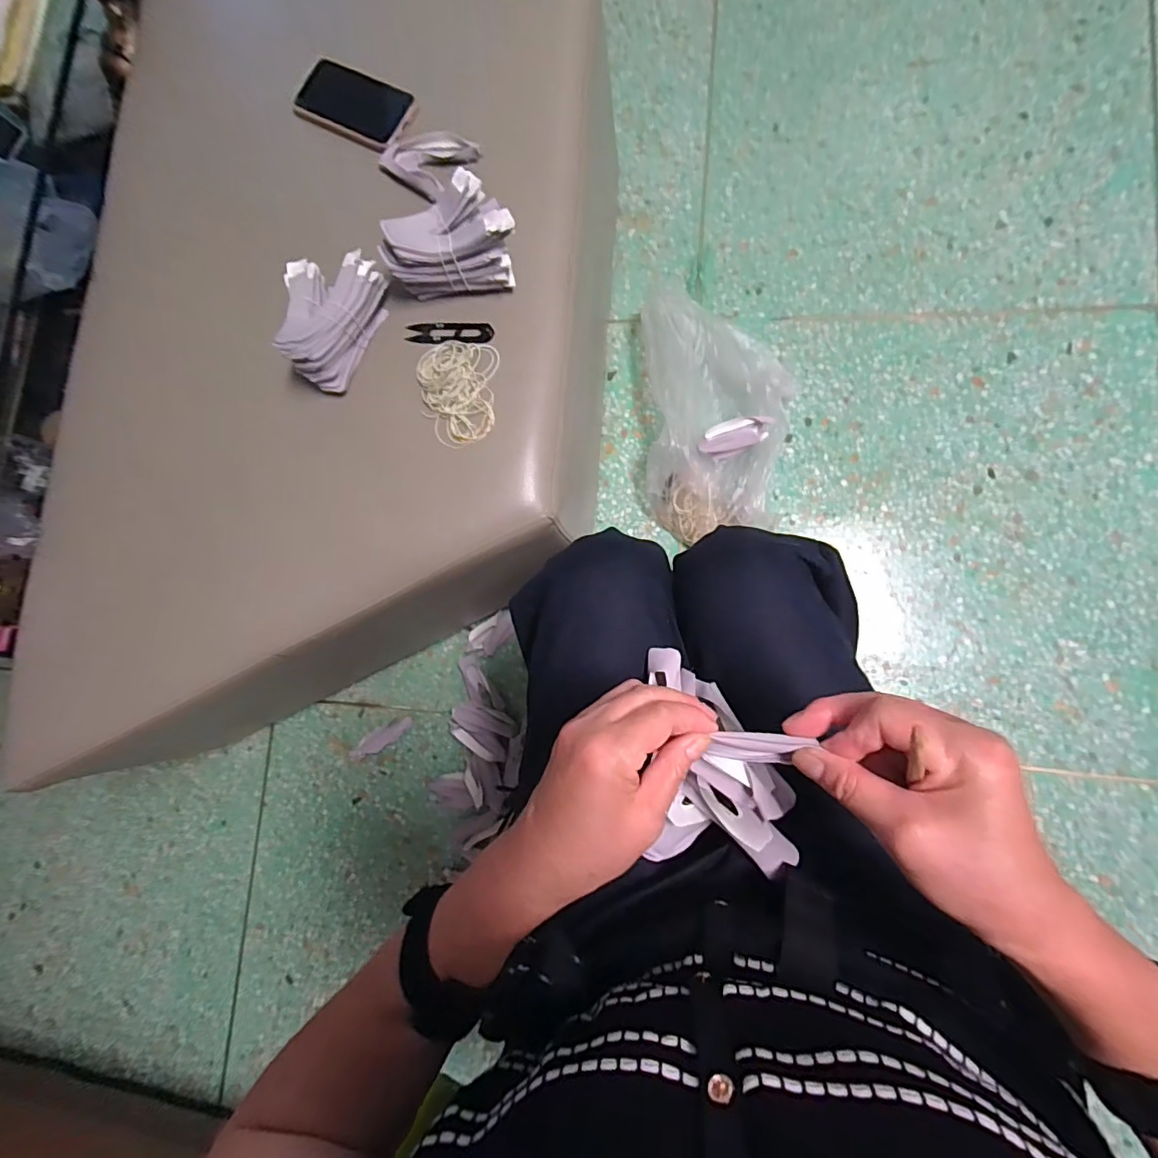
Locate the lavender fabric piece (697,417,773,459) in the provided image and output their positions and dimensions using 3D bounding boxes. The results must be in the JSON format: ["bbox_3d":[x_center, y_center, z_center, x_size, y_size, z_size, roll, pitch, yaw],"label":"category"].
[{"bbox_3d":[0.240,-0.221,0.838,0.111,0.031,0.048,-21,96,6],"label":"lavender fabric piece"}]

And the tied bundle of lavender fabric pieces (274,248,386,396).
[{"bbox_3d":[-0.271,-0.280,0.574,0.081,0.070,0.136,28,89,12],"label":"tied bundle of lavender fabric pieces"}]

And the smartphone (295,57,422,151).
[{"bbox_3d":[-0.269,-0.571,0.652,0.161,0.016,0.082,33,90,12],"label":"smartphone"}]

